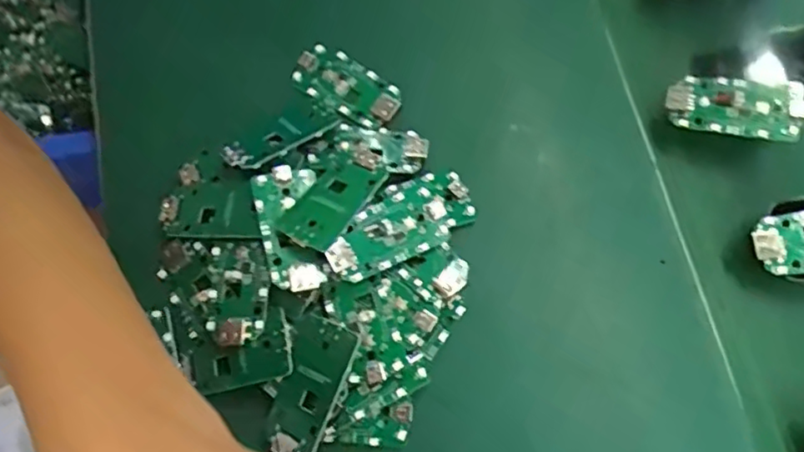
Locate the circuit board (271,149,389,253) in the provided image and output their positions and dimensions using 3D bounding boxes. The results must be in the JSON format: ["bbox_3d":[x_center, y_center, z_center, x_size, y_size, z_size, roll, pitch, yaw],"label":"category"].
[{"bbox_3d":[-0.034,-0.015,0.305,0.033,0.007,0.060,23,56,19],"label":"circuit board"}]

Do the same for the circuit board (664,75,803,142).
[{"bbox_3d":[0.172,-0.062,0.320,0.064,0.006,0.030,10,73,16],"label":"circuit board"}]

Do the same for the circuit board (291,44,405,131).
[{"bbox_3d":[-0.032,-0.076,0.344,0.063,0.006,0.036,34,75,12],"label":"circuit board"}]

